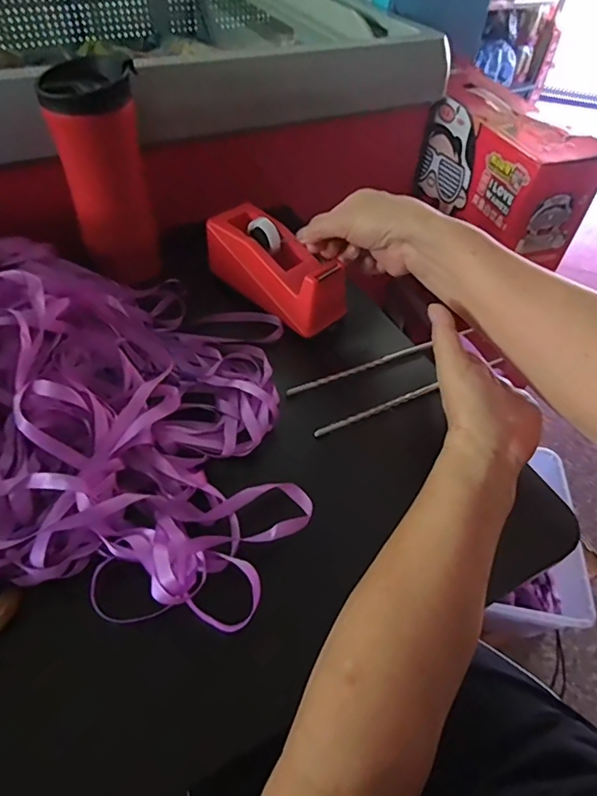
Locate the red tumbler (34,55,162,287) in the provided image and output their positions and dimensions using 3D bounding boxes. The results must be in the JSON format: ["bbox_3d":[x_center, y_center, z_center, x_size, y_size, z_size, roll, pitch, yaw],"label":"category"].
[{"bbox_3d":[-0.179,-0.204,0.476,0.074,0.178,0.071,-13,51,-16],"label":"red tumbler"}]

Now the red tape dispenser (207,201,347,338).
[{"bbox_3d":[-0.023,-0.131,0.499,0.156,0.071,0.064,40,57,16],"label":"red tape dispenser"}]

